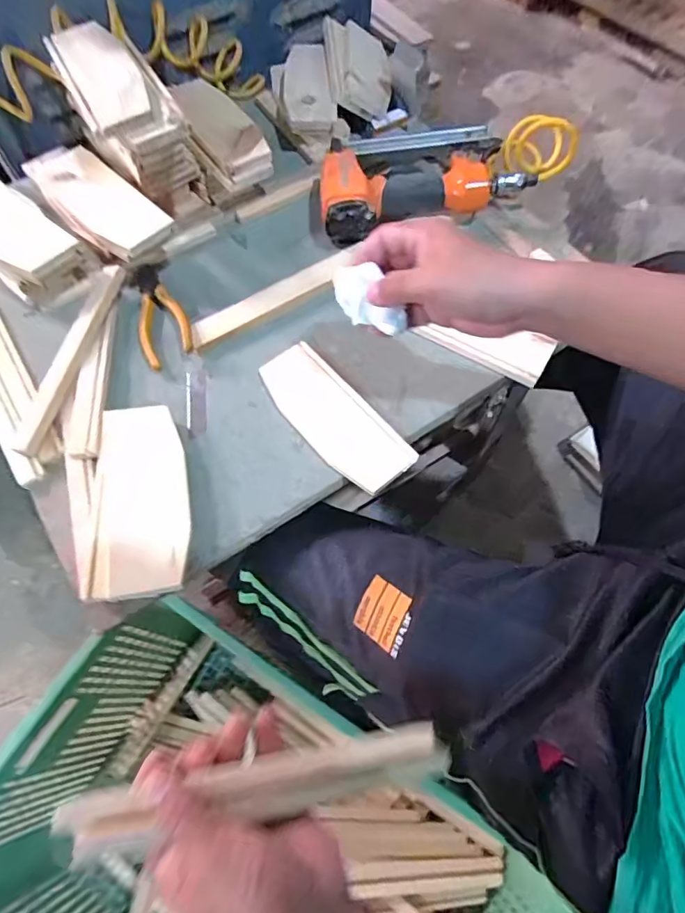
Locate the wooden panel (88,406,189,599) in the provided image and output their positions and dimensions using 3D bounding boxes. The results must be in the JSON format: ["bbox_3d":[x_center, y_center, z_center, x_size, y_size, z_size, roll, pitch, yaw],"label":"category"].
[{"bbox_3d":[-0.184,0.037,0.462,0.080,0.015,0.182,-7,63,-7],"label":"wooden panel"}]

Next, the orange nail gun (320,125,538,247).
[{"bbox_3d":[0.088,-0.361,0.629,0.259,0.062,0.168,-12,66,-6],"label":"orange nail gun"}]

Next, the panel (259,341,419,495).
[{"bbox_3d":[-0.010,-0.042,0.510,0.069,0.013,0.182,-37,69,-15],"label":"panel"}]

